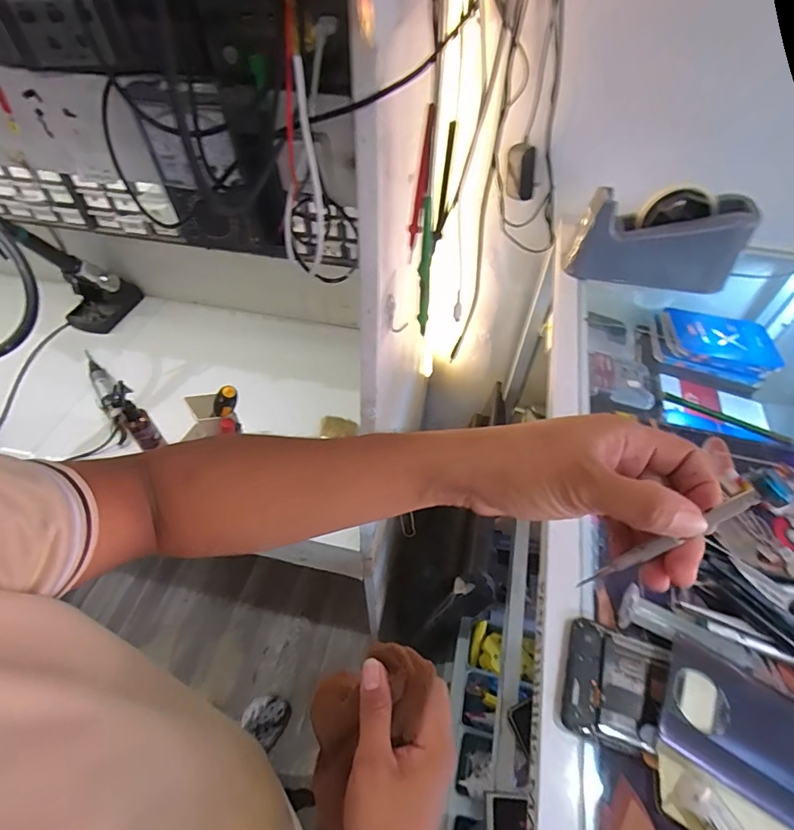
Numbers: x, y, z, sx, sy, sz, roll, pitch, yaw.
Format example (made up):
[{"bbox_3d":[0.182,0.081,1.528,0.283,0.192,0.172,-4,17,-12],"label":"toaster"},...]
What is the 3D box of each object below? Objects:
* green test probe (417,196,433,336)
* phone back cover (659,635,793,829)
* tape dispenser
[{"bbox_3d":[0.024,-0.123,0.397,0.009,0.126,0.014,7,52,6],"label":"green test probe"},{"bbox_3d":[0.251,0.220,0.293,0.158,0.011,0.072,31,58,11],"label":"phone back cover"},{"bbox_3d":[0.328,-0.220,0.580,0.200,0.110,0.055,8,53,6],"label":"tape dispenser"}]

